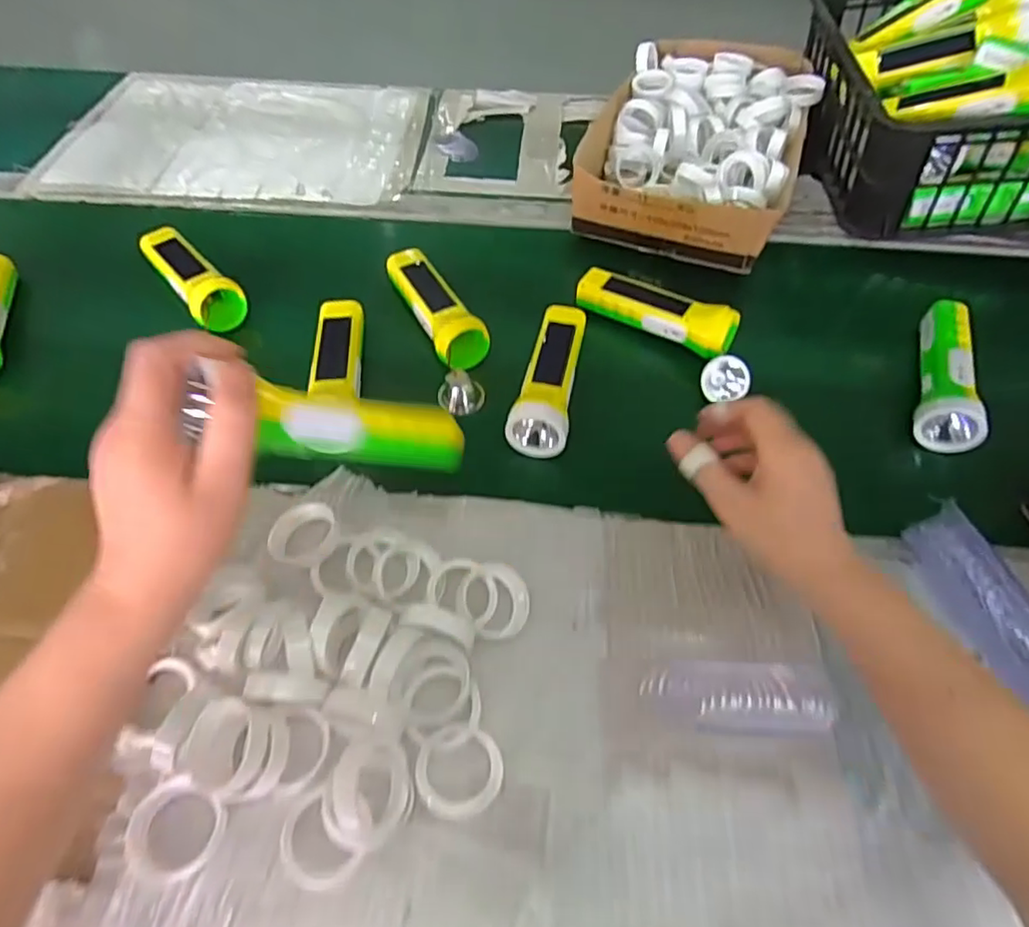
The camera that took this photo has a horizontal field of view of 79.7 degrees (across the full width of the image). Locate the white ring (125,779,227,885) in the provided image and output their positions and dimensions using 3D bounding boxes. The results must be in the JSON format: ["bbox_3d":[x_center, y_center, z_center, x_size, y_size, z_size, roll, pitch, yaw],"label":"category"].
[{"bbox_3d":[-0.207,0.223,0.375,0.055,0.015,0.053,1,56,-1],"label":"white ring"}]

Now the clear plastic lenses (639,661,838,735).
[{"bbox_3d":[0.157,0.160,0.428,0.129,0.022,0.049,2,56,0],"label":"clear plastic lenses"}]

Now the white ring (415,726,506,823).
[{"bbox_3d":[-0.035,0.197,0.397,0.054,0.016,0.054,1,56,-1],"label":"white ring"}]

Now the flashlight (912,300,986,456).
[{"bbox_3d":[0.405,-0.083,0.575,0.043,0.046,0.156,16,58,9],"label":"flashlight"}]

